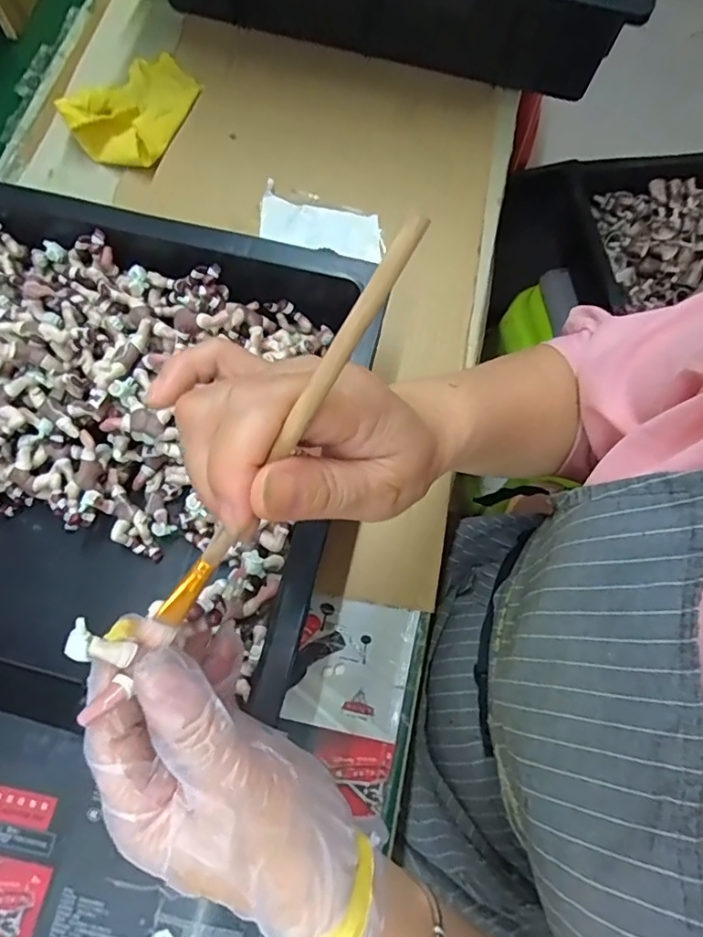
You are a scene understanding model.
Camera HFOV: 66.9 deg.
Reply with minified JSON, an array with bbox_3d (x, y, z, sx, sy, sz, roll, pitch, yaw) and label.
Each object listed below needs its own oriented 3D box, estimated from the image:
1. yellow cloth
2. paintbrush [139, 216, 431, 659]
[{"bbox_3d":[-0.185,-0.328,0.474,0.083,0.034,0.127,28,74,7],"label":"yellow cloth"},{"bbox_3d":[-0.026,-0.003,0.165,0.007,0.012,0.160,42,118,11],"label":"paintbrush"}]

